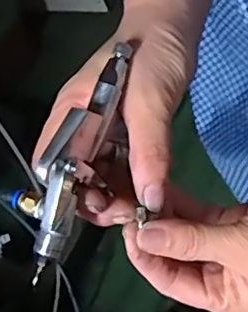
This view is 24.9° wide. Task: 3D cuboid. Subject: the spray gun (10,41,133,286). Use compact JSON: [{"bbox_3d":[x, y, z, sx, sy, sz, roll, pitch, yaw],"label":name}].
[{"bbox_3d":[-0.031,-0.003,0.281,0.034,0.032,0.119,22,83,13],"label":"spray gun"}]

